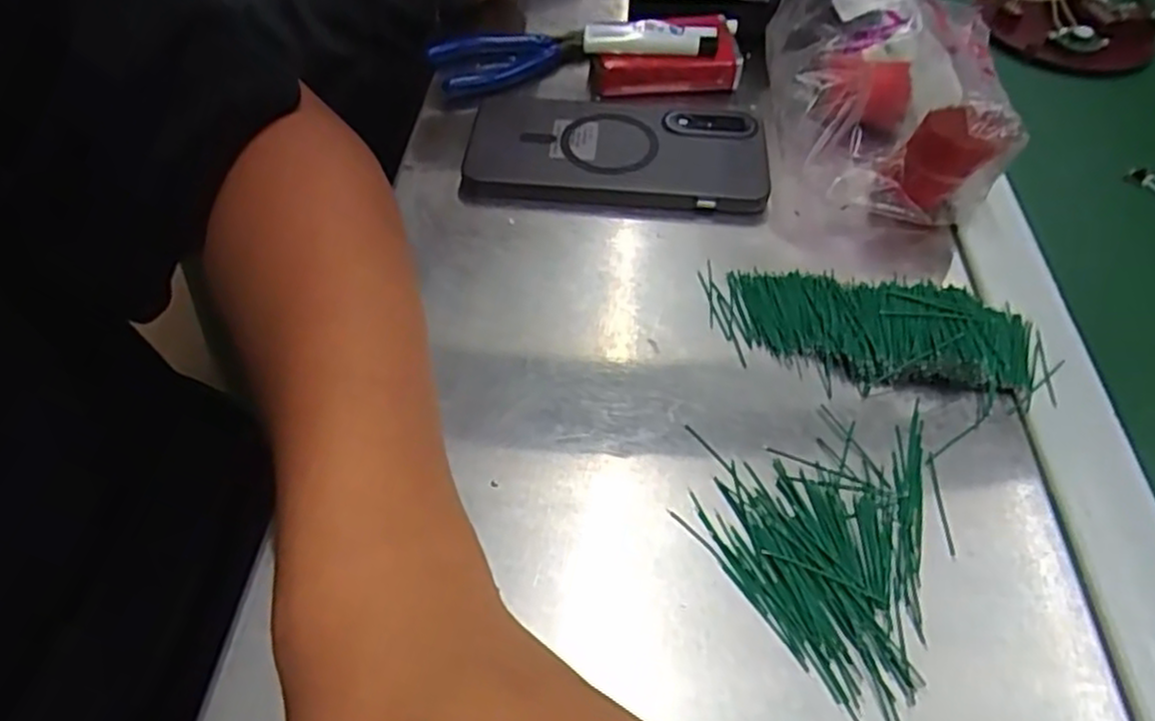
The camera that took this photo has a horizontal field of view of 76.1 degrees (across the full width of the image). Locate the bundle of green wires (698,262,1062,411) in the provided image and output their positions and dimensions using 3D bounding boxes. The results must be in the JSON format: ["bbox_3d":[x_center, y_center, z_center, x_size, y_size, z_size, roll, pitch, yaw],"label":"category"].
[{"bbox_3d":[0.135,-0.016,0.334,0.153,0.017,0.057,10,51,5],"label":"bundle of green wires"}]

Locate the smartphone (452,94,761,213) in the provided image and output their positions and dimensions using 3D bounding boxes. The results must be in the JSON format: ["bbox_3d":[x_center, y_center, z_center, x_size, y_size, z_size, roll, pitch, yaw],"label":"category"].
[{"bbox_3d":[0.022,-0.119,0.413,0.161,0.015,0.090,6,51,2],"label":"smartphone"}]

